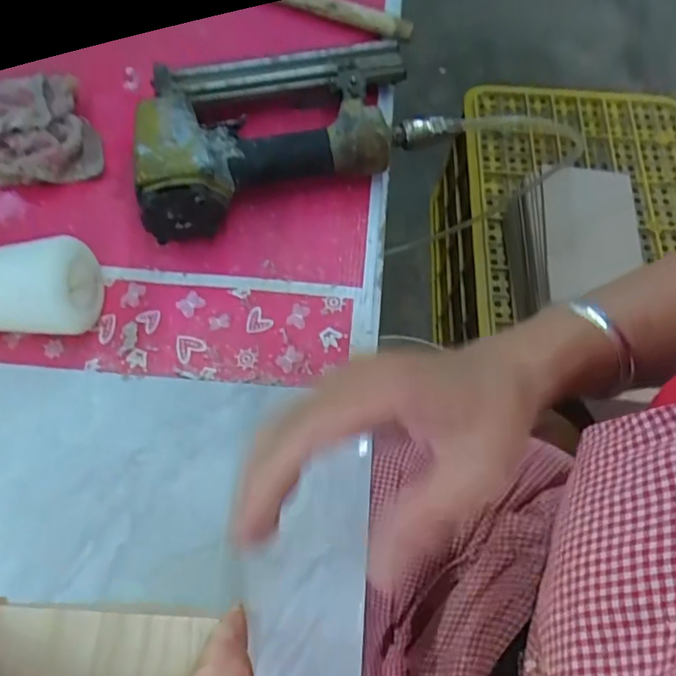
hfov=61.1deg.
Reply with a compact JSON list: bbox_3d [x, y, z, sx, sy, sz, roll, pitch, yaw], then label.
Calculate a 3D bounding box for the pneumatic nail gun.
[{"bbox_3d":[-0.042,-0.173,0.461,0.247,0.064,0.154,-16,67,-10],"label":"pneumatic nail gun"}]

